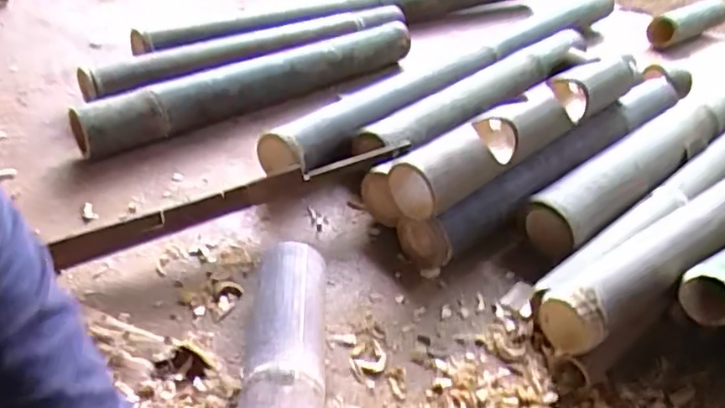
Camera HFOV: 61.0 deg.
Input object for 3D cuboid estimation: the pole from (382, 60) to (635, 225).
[{"bbox_3d":[0.224,-0.104,0.840,0.461,0.080,0.079,-26,49,-33],"label":"pole"}]

